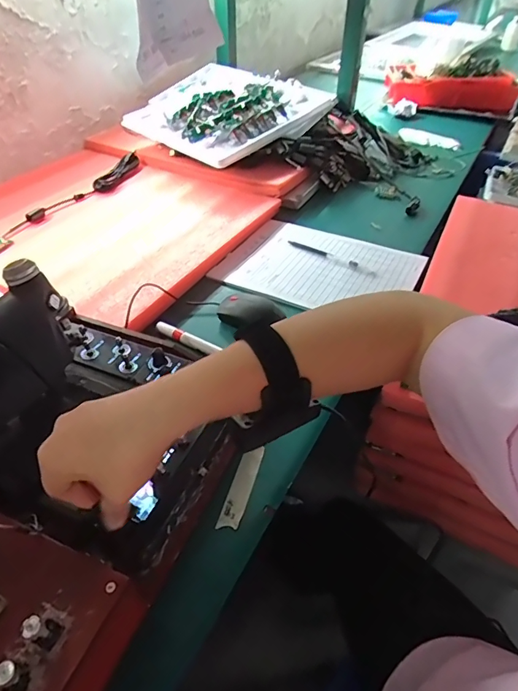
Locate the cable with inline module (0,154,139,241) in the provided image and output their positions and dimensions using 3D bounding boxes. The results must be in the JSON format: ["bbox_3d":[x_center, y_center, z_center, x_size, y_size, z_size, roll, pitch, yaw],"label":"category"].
[{"bbox_3d":[-0.324,-0.281,0.816,0.045,0.033,0.327,21,47,21],"label":"cable with inline module"}]

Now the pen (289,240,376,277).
[{"bbox_3d":[0.117,-0.146,0.728,0.158,0.007,0.015,25,48,24],"label":"pen"}]

